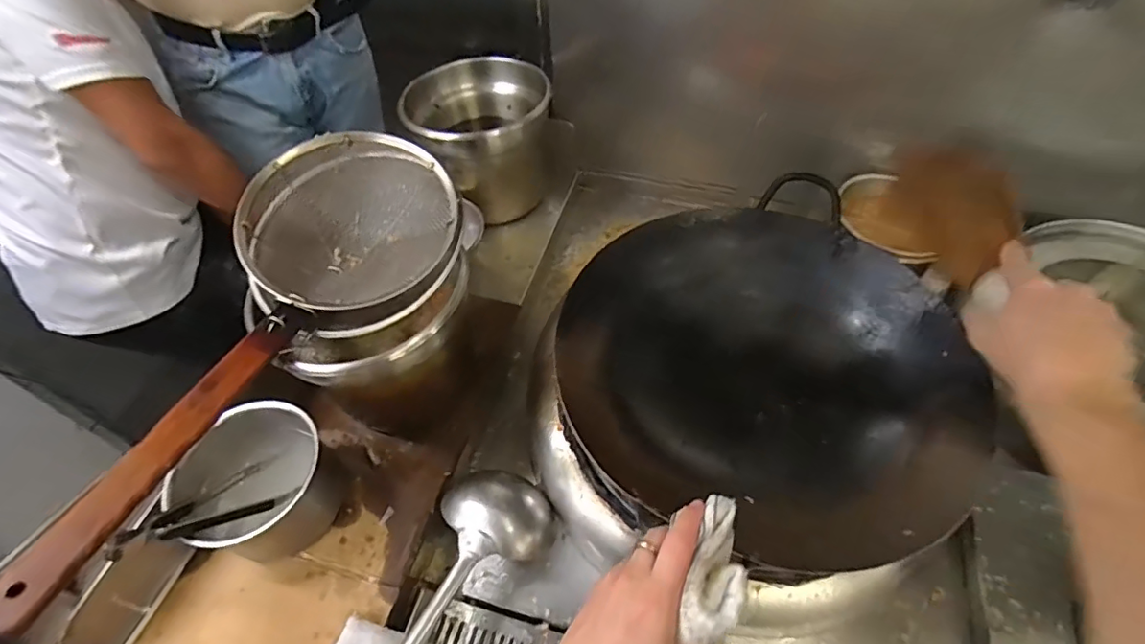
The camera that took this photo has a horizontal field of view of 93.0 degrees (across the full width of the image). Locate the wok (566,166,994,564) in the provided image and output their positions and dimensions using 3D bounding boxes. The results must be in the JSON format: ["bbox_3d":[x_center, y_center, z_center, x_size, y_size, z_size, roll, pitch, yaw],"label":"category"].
[{"bbox_3d":[0.212,0.042,0.611,0.367,0.110,0.375,-8,52,-4],"label":"wok"}]

